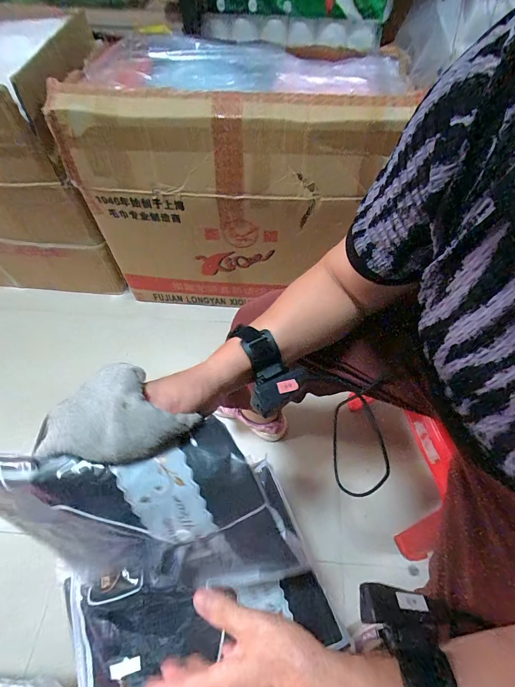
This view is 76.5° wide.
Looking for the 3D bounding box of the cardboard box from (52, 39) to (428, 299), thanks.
[{"bbox_3d":[-0.072,-0.385,0.846,0.643,0.531,0.305,6,59,0],"label":"cardboard box"}]

